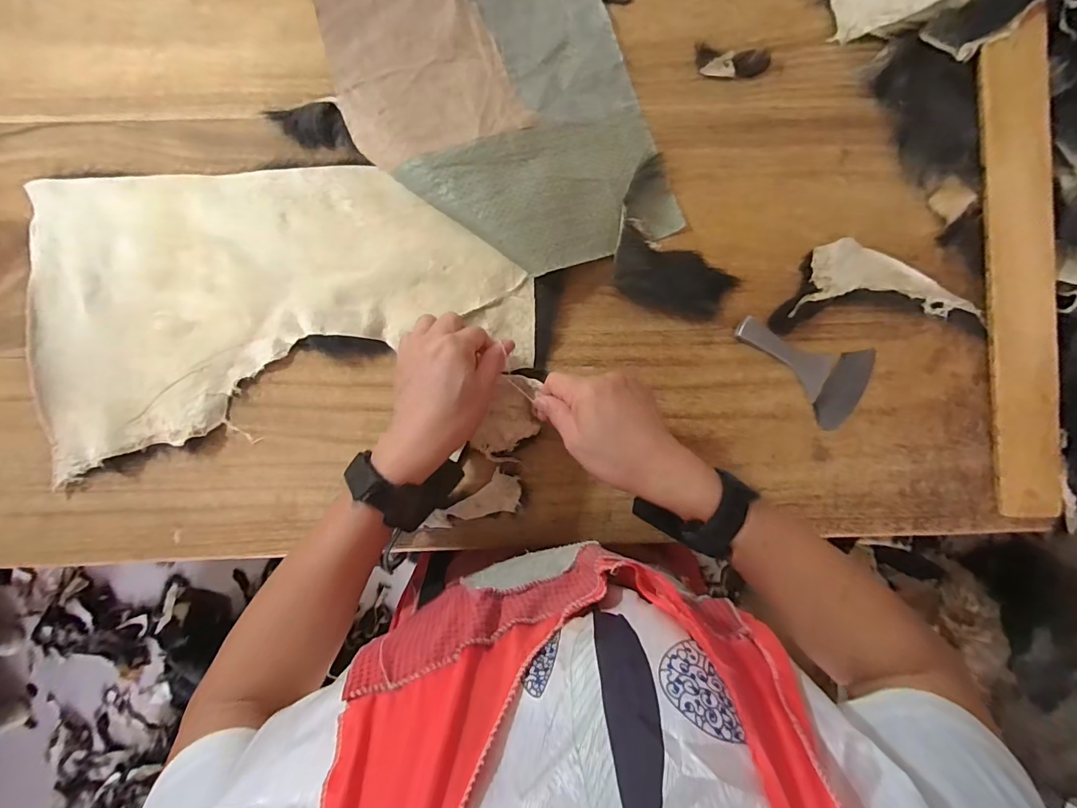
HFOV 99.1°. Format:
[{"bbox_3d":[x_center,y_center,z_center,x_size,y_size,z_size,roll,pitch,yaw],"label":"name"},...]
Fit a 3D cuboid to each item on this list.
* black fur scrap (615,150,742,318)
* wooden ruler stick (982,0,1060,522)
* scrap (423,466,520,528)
[{"bbox_3d":[0.119,-0.146,0.445,0.098,0.020,0.155,-37,90,-2],"label":"black fur scrap"},{"bbox_3d":[0.445,-0.111,0.422,0.045,0.015,0.442,-3,96,33],"label":"wooden ruler stick"},{"bbox_3d":[-0.063,0.093,0.442,0.094,0.008,0.040,-13,89,-2],"label":"scrap"}]

